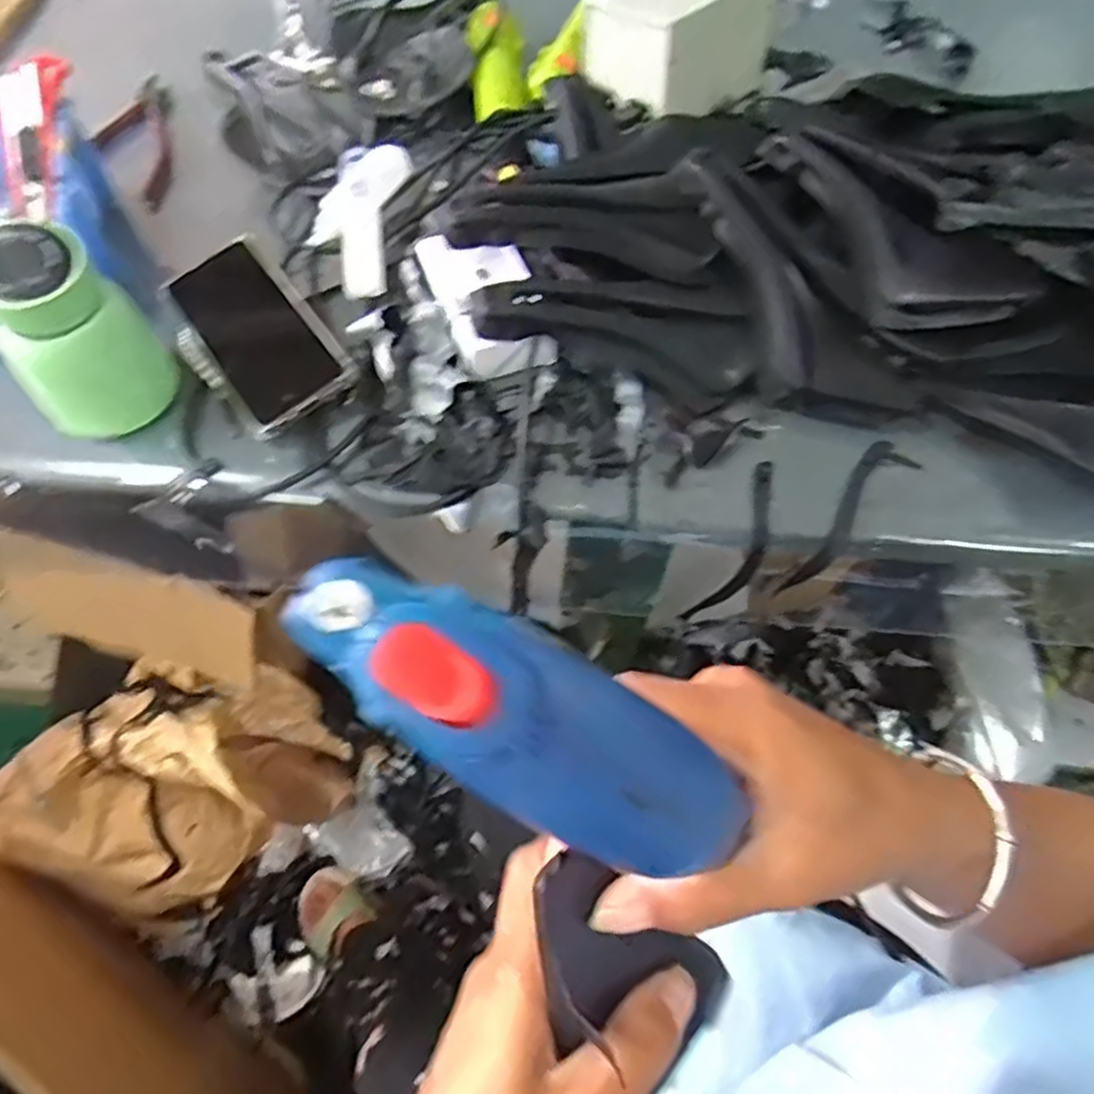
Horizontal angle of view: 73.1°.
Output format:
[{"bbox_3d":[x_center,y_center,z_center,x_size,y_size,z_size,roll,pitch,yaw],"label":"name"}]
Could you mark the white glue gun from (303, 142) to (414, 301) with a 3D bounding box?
[{"bbox_3d":[-0.147,-0.256,0.562,0.068,0.032,0.140,6,62,1],"label":"white glue gun"}]

